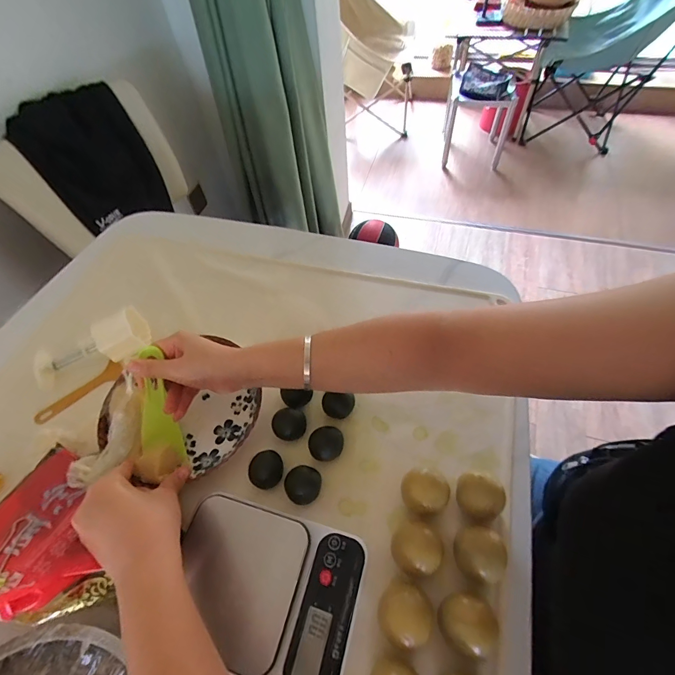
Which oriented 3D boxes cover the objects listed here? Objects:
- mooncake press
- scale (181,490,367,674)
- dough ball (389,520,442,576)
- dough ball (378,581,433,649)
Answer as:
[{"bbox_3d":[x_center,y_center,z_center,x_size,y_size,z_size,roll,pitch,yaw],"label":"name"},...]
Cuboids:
[{"bbox_3d":[-0.353,0.013,0.517,0.162,0.053,0.069,-23,55,4],"label":"mooncake press"},{"bbox_3d":[-0.072,0.236,0.348,0.180,0.031,0.128,13,60,13],"label":"scale"},{"bbox_3d":[0.077,0.209,0.360,0.046,0.035,0.044,-2,58,4],"label":"dough ball"},{"bbox_3d":[0.060,0.249,0.329,0.044,0.037,0.045,-2,58,4],"label":"dough ball"}]

